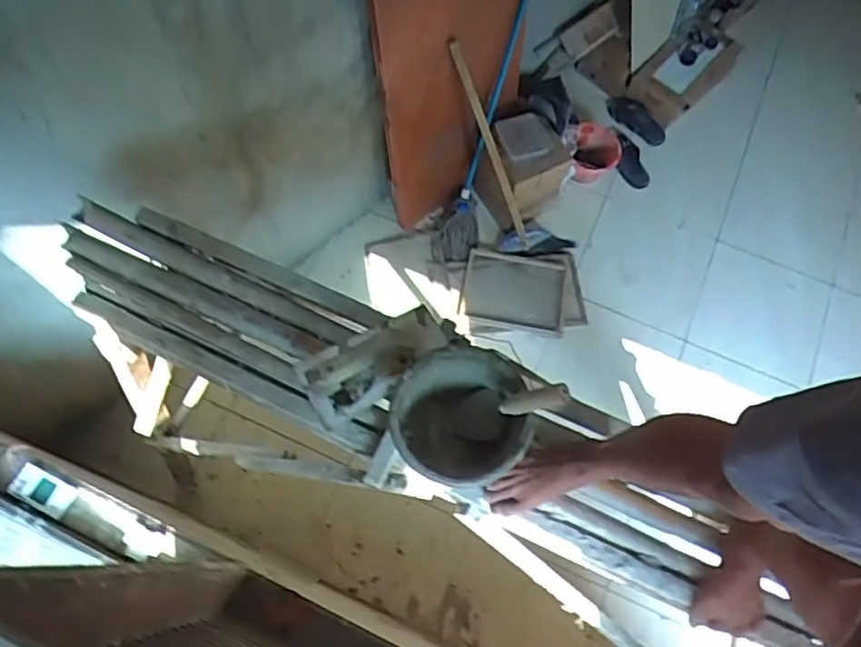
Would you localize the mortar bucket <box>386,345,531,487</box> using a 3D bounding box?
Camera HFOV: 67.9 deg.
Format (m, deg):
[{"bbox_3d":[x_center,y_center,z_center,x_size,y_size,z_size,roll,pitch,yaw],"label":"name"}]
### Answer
[{"bbox_3d":[0.050,0.178,1.143,0.228,0.242,0.219,0,69,-1],"label":"mortar bucket"}]

